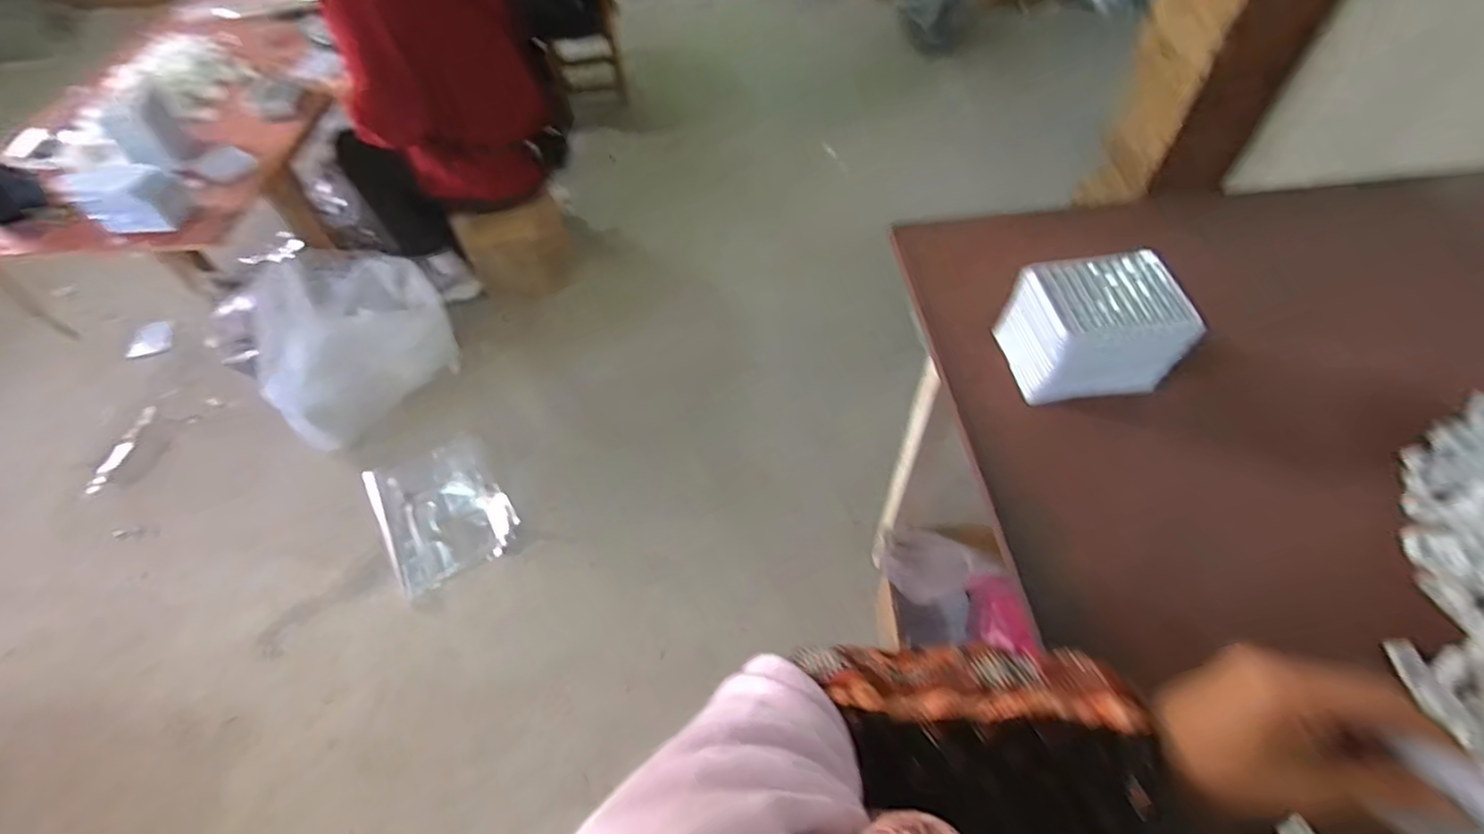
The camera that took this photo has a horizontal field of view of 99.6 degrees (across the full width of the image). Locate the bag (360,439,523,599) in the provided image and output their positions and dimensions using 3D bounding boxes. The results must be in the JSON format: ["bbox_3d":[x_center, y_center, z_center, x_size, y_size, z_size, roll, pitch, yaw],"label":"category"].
[{"bbox_3d":[-0.674,0.191,1.397,0.257,0.029,0.361,-29,57,-17],"label":"bag"}]

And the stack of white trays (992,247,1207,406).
[{"bbox_3d":[0.335,-0.085,0.603,0.127,0.097,0.103,-11,54,-4],"label":"stack of white trays"}]

